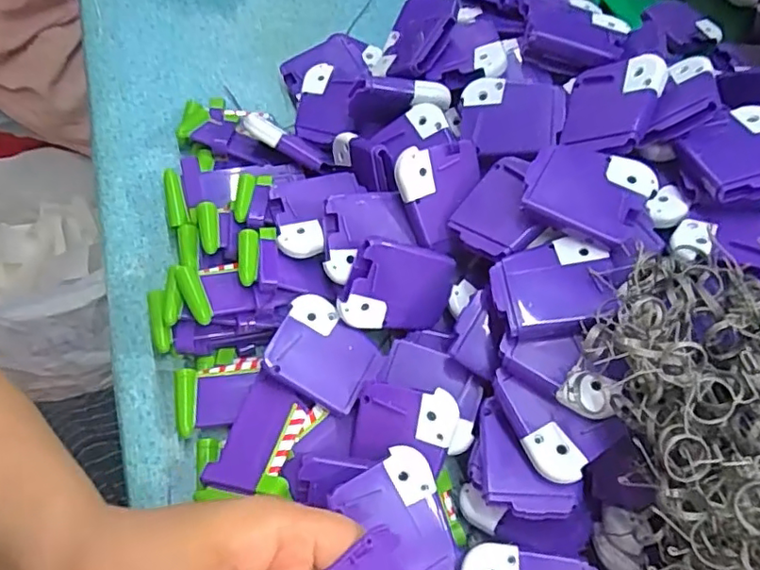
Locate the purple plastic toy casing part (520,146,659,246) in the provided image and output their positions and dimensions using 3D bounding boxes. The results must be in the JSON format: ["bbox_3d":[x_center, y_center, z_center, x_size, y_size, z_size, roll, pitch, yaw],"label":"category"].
[{"bbox_3d":[0.108,-0.050,0.304,0.060,0.006,0.047,23,74,14],"label":"purple plastic toy casing part"}]

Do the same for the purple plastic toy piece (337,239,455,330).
[{"bbox_3d":[0.010,0.002,0.332,0.061,0.007,0.050,10,105,-24],"label":"purple plastic toy piece"}]

